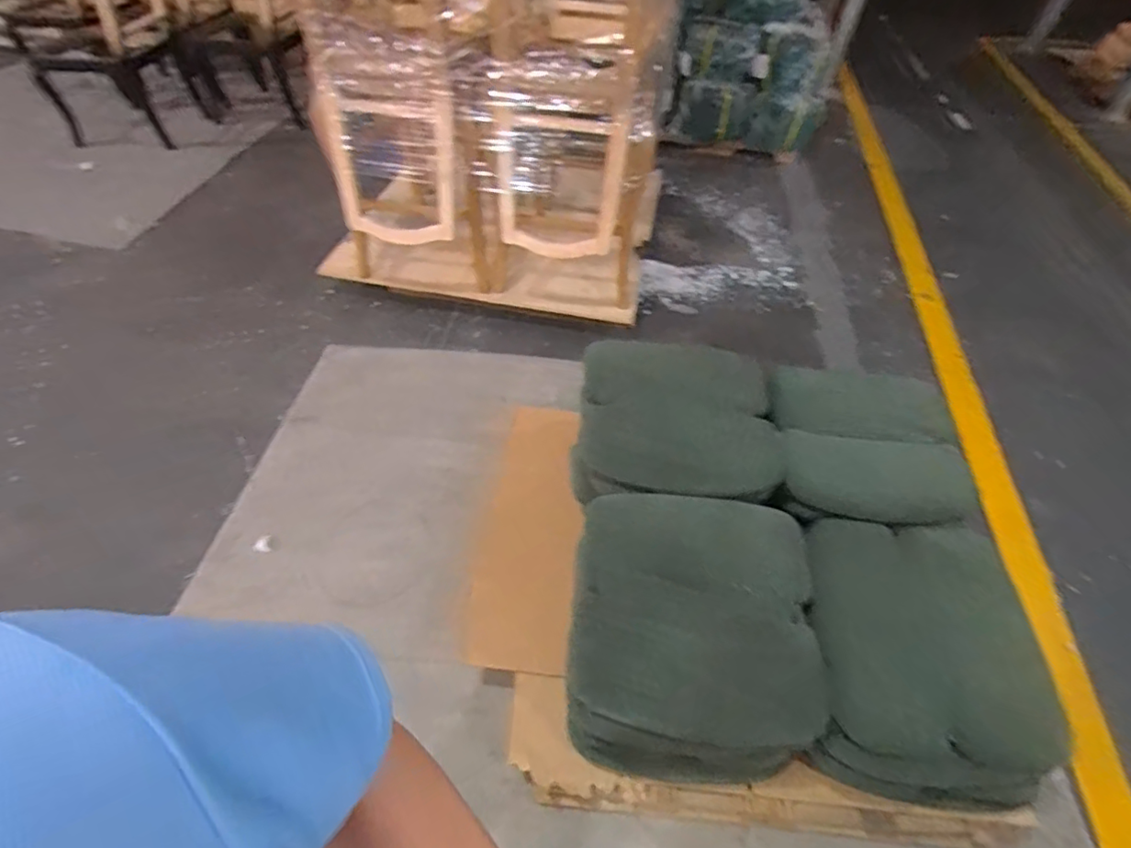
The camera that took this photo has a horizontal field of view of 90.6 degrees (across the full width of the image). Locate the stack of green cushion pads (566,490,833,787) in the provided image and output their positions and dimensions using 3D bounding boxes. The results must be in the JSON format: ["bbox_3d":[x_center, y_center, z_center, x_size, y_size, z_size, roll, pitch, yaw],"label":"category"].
[{"bbox_3d":[0.245,0.426,1.157,0.457,0.273,0.487,5,50,1],"label":"stack of green cushion pads"}]

